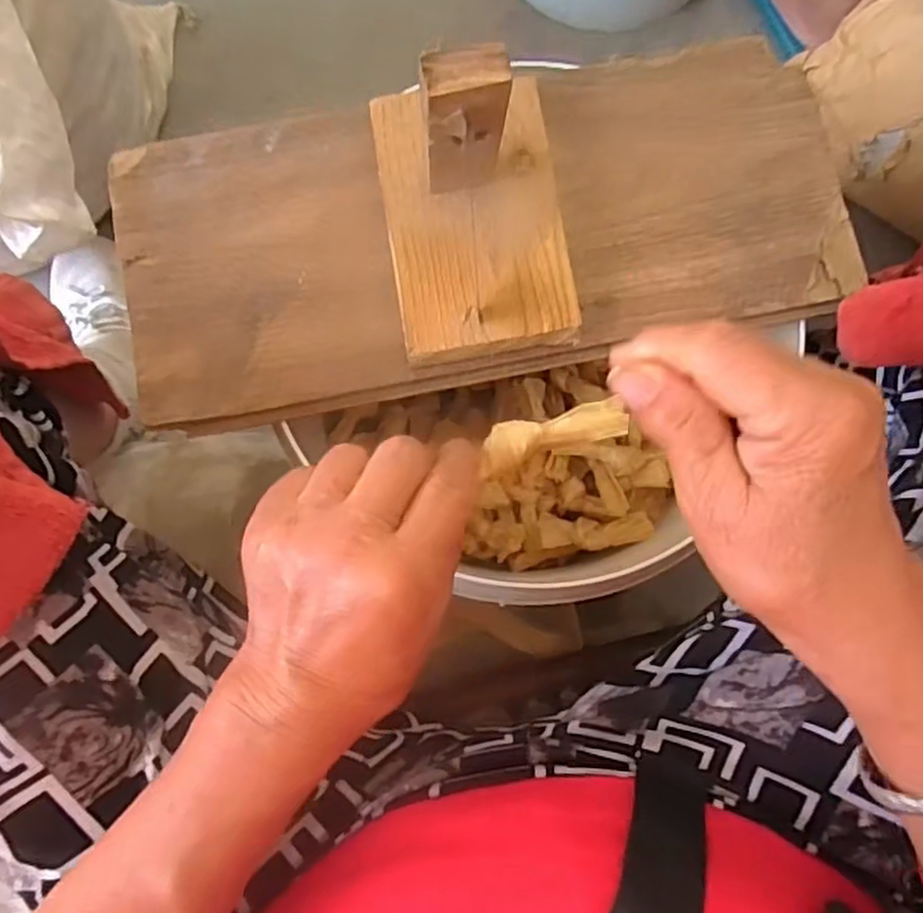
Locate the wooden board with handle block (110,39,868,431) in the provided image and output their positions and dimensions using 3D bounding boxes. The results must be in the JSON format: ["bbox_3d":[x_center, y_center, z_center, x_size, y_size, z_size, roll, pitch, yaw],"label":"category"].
[{"bbox_3d":[0.010,-0.136,0.334,0.377,0.126,0.158,-11,81,-2],"label":"wooden board with handle block"}]

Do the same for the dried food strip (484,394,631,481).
[{"bbox_3d":[0.039,-0.009,0.304,0.065,0.007,0.020,-18,81,-10],"label":"dried food strip"}]

